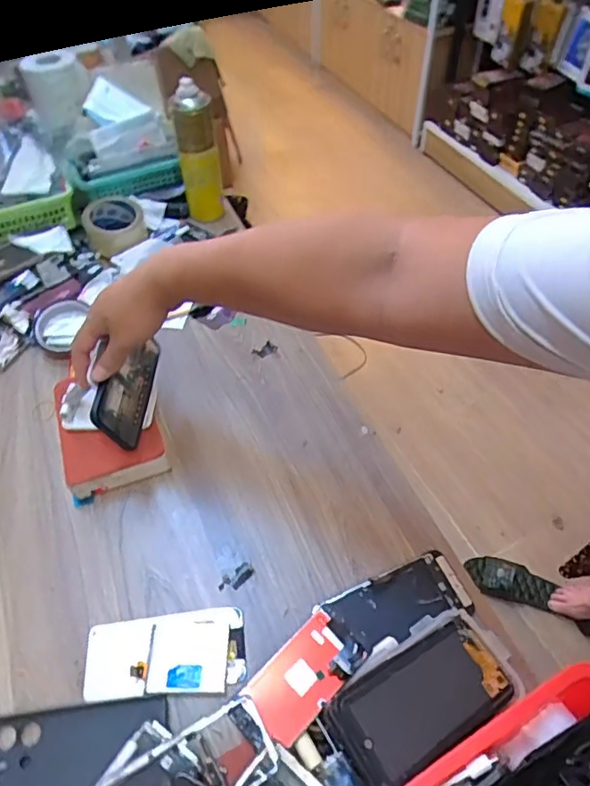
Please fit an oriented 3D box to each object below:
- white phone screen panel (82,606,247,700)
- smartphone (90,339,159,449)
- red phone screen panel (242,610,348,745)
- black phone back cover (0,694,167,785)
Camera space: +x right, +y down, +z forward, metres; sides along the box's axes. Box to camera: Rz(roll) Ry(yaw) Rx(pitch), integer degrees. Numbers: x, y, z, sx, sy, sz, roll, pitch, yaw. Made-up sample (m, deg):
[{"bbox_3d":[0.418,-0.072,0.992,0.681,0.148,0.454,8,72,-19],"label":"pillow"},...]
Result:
[{"bbox_3d":[-0.128,0.259,0.538,0.154,0.010,0.072,-7,52,-4],"label":"white phone screen panel"},{"bbox_3d":[-0.193,-0.009,0.642,0.012,0.071,0.151,-17,47,24],"label":"smartphone"},{"bbox_3d":[0.007,0.256,0.497,0.060,0.006,0.100,37,62,26],"label":"red phone screen panel"},{"bbox_3d":[-0.199,0.321,0.485,0.162,0.012,0.074,-6,52,-3],"label":"black phone back cover"}]

